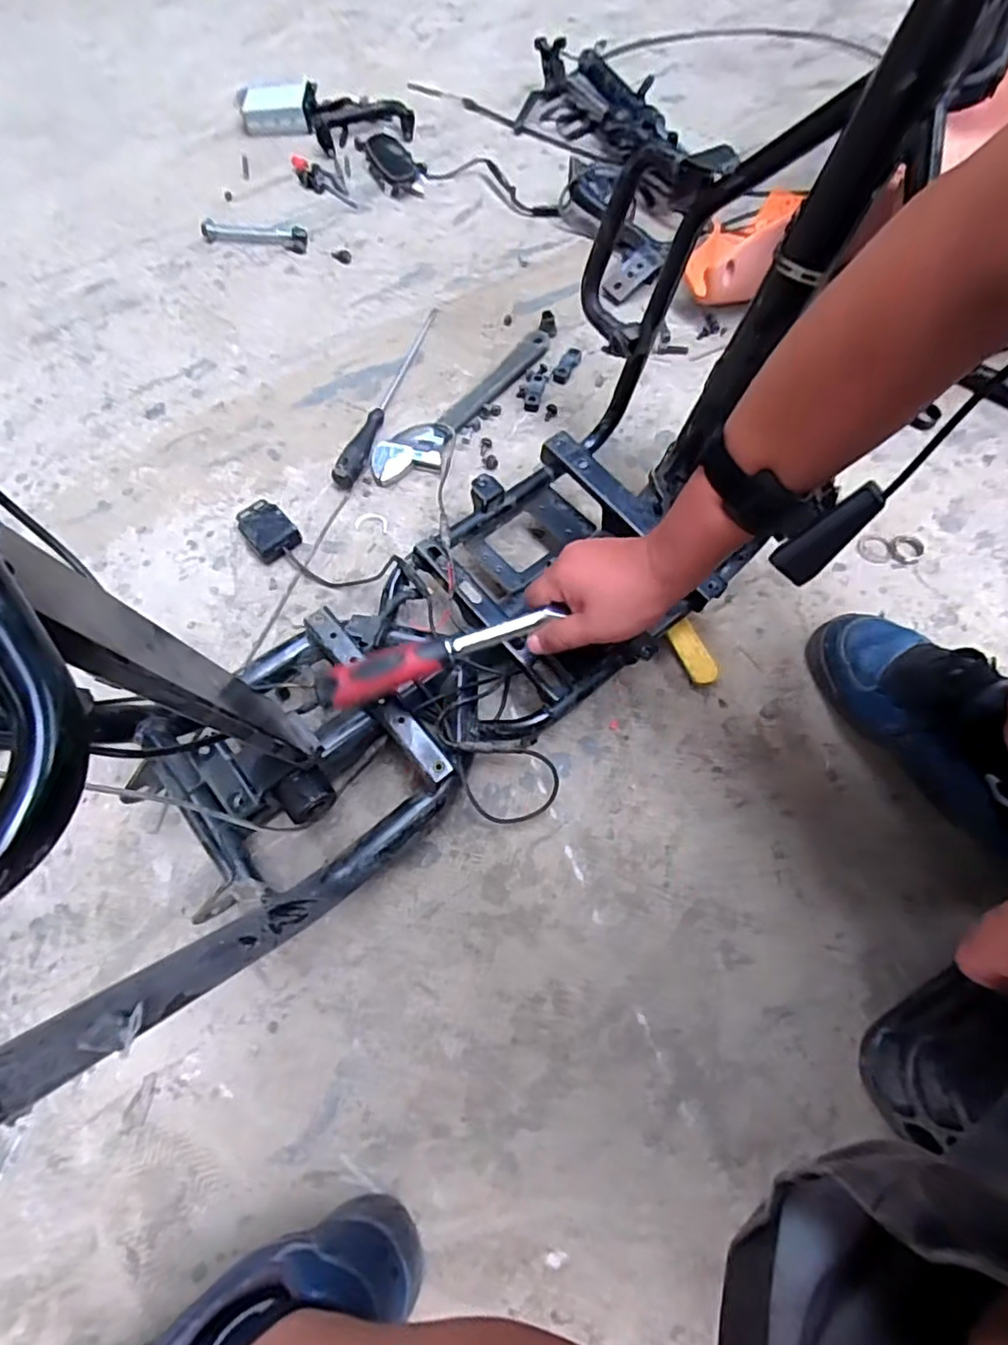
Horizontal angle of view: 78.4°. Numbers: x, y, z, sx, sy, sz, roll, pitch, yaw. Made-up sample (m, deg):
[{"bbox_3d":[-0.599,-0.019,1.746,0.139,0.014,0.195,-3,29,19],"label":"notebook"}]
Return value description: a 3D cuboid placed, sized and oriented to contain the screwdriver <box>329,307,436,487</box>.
[{"bbox_3d":[-0.136,-0.346,0.749,0.028,0.032,0.300,16,69,8],"label":"screwdriver"}]

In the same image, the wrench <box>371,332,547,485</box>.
[{"bbox_3d":[-0.039,-0.318,0.744,0.291,0.017,0.071,-42,73,-15],"label":"wrench"}]

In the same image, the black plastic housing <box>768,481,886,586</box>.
[{"bbox_3d":[0.202,-0.087,0.385,0.018,0.070,0.024,-9,60,-48],"label":"black plastic housing"}]

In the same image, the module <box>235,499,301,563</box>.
[{"bbox_3d":[-0.256,-0.152,0.670,0.048,0.030,0.064,-40,72,-14],"label":"module"}]

